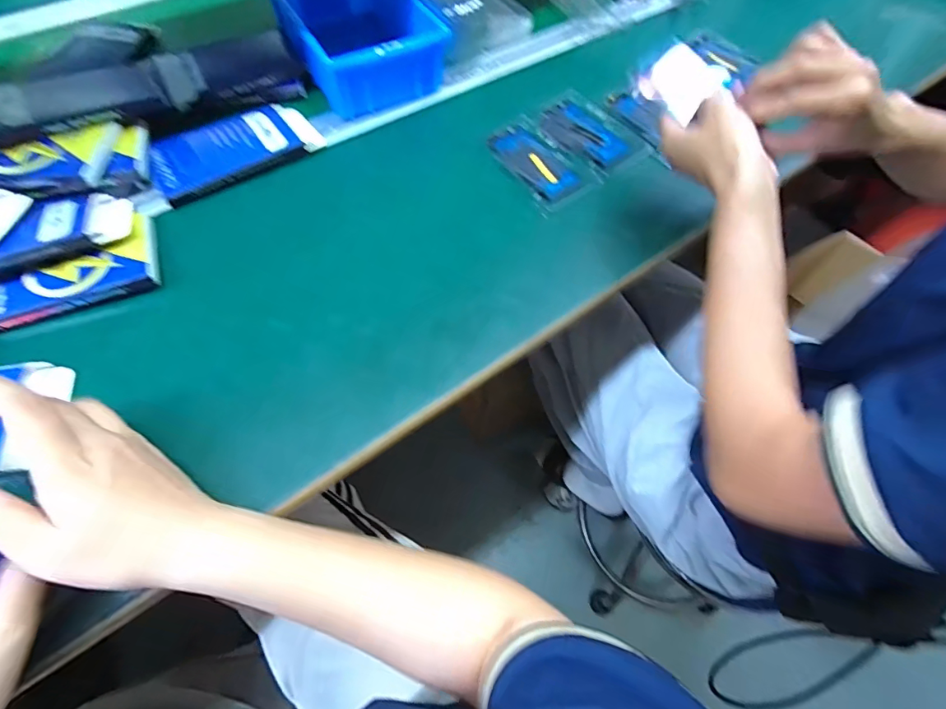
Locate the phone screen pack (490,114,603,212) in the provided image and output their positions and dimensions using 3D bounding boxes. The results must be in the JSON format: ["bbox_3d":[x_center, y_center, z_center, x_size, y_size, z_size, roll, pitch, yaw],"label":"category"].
[{"bbox_3d":[0.068,-0.196,0.473,0.068,0.011,0.107,-37,69,-19],"label":"phone screen pack"}]

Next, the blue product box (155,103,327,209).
[{"bbox_3d":[-0.228,-0.200,0.443,0.152,0.014,0.085,-31,68,-17],"label":"blue product box"}]

